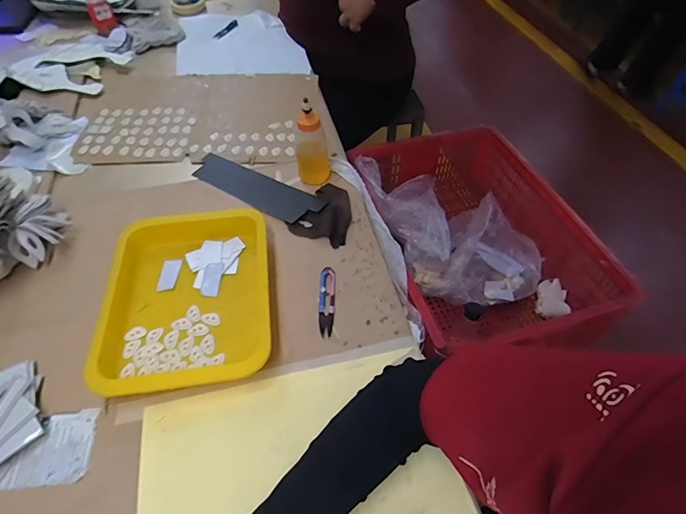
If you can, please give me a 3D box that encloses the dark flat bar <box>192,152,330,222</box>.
[{"bbox_3d":[-0.146,-0.116,0.697,0.248,0.008,0.065,27,59,21],"label":"dark flat bar"}]

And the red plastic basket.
[{"bbox_3d":[0.301,-0.050,1.043,0.440,0.202,0.632,-14,52,-10],"label":"red plastic basket"}]

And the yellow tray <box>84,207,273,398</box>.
[{"bbox_3d":[-0.194,0.047,0.539,0.202,0.043,0.256,-7,51,-5],"label":"yellow tray"}]

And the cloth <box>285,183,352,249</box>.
[{"bbox_3d":[-0.019,-0.070,0.643,0.091,0.027,0.108,27,56,21],"label":"cloth"}]

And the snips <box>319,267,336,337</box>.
[{"bbox_3d":[-0.020,0.056,0.553,0.020,0.009,0.098,-1,51,0],"label":"snips"}]

